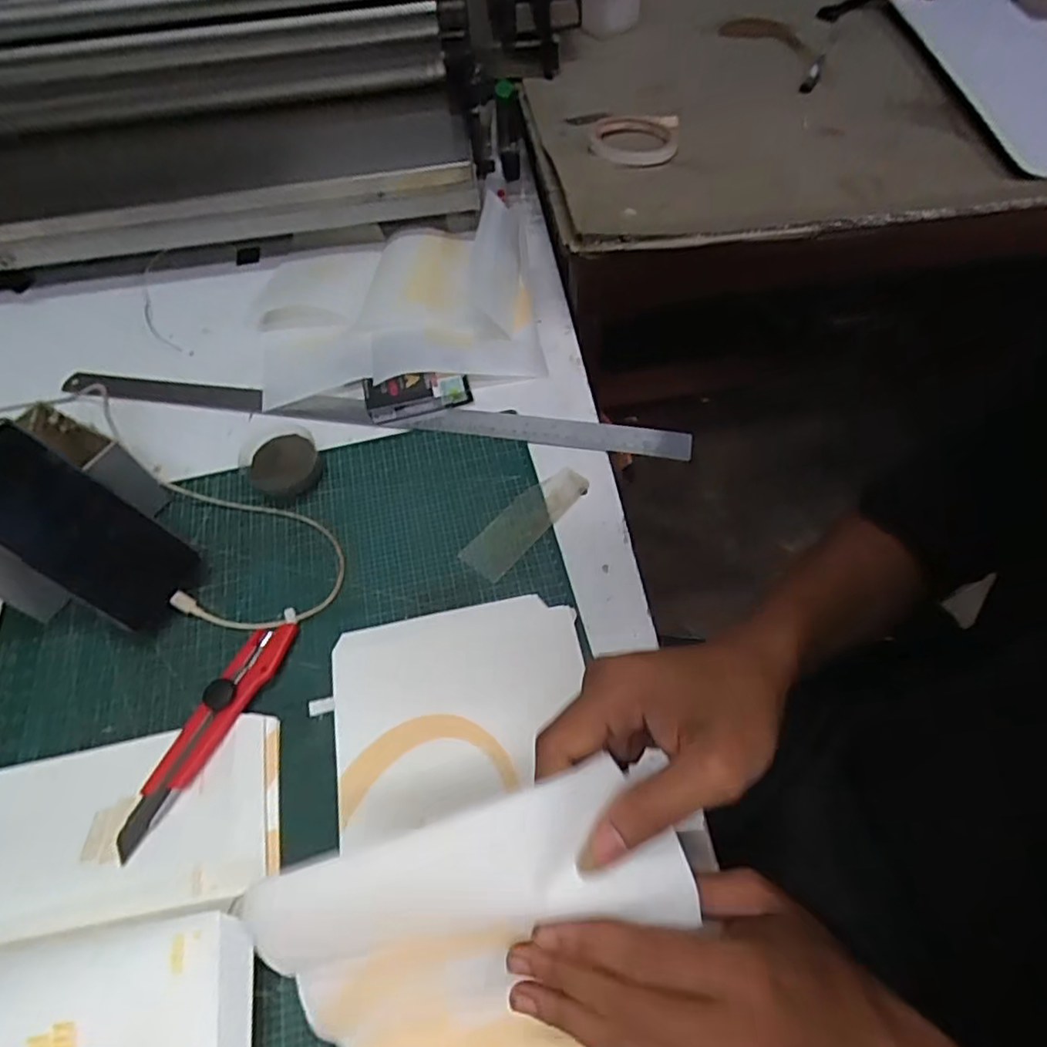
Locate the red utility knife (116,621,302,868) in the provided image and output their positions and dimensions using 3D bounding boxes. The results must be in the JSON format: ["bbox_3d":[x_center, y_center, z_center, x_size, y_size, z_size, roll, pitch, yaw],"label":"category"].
[{"bbox_3d":[-0.214,0.138,0.416,0.034,0.018,0.164,20,62,16],"label":"red utility knife"}]

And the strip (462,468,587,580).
[{"bbox_3d":[0.002,-0.006,0.498,0.038,0.004,0.122,36,68,23],"label":"strip"}]

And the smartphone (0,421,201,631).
[{"bbox_3d":[-0.324,0.003,0.440,0.162,0.009,0.077,41,66,-22],"label":"smartphone"}]

